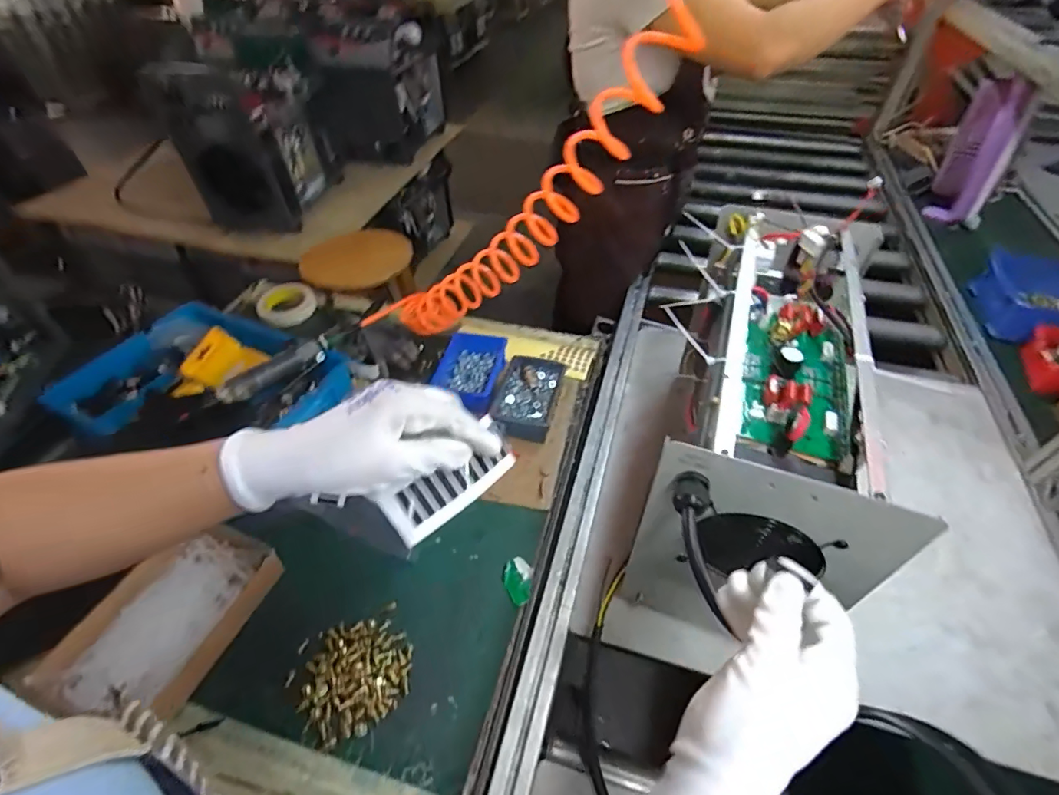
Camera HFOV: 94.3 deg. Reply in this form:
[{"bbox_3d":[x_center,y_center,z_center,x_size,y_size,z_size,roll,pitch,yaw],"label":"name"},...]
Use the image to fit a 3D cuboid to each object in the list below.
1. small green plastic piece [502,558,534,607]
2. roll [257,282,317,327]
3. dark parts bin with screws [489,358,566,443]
[{"bbox_3d":[-0.012,0.226,0.607,0.038,0.006,0.054,-23,50,-20],"label":"small green plastic piece"},{"bbox_3d":[-0.501,-0.196,1.012,0.108,0.026,0.121,-21,49,-18],"label":"roll"},{"bbox_3d":[-0.002,0.002,0.784,0.100,0.046,0.162,8,47,9],"label":"dark parts bin with screws"}]

